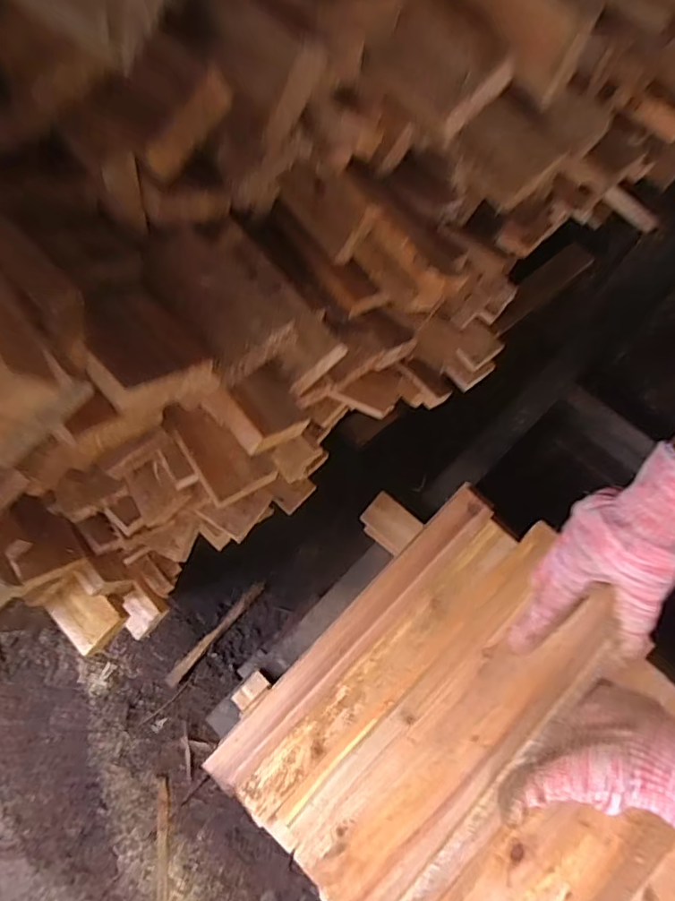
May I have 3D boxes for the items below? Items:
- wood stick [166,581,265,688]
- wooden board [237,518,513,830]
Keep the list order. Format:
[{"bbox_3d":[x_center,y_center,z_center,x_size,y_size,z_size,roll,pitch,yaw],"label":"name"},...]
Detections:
[{"bbox_3d":[-0.196,0.293,0.899,0.020,0.010,0.208,41,81,11],"label":"wood stick"},{"bbox_3d":[0.062,0.280,0.716,0.068,0.018,0.469,43,81,11],"label":"wooden board"}]

